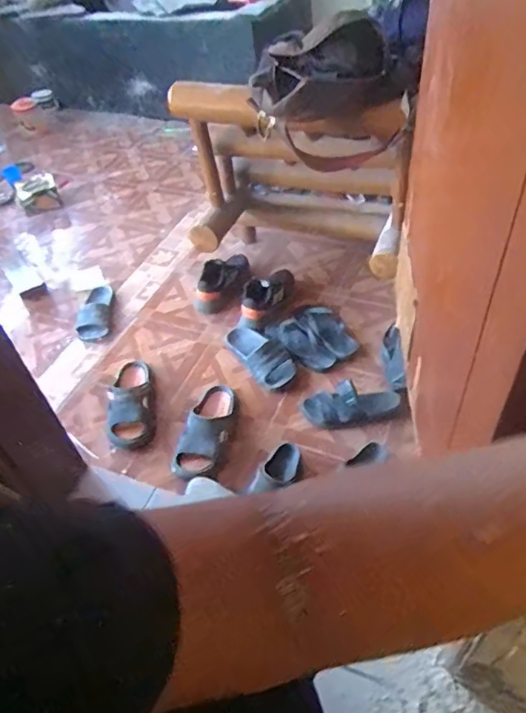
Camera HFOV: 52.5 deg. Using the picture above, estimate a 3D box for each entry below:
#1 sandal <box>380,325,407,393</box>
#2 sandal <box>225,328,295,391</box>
[{"bbox_3d":[0.376,0.002,1.529,0.065,0.075,0.225,-4,59,3],"label":"sandal"},{"bbox_3d":[-0.014,-0.016,1.591,0.128,0.067,0.281,-33,52,-22],"label":"sandal"}]

